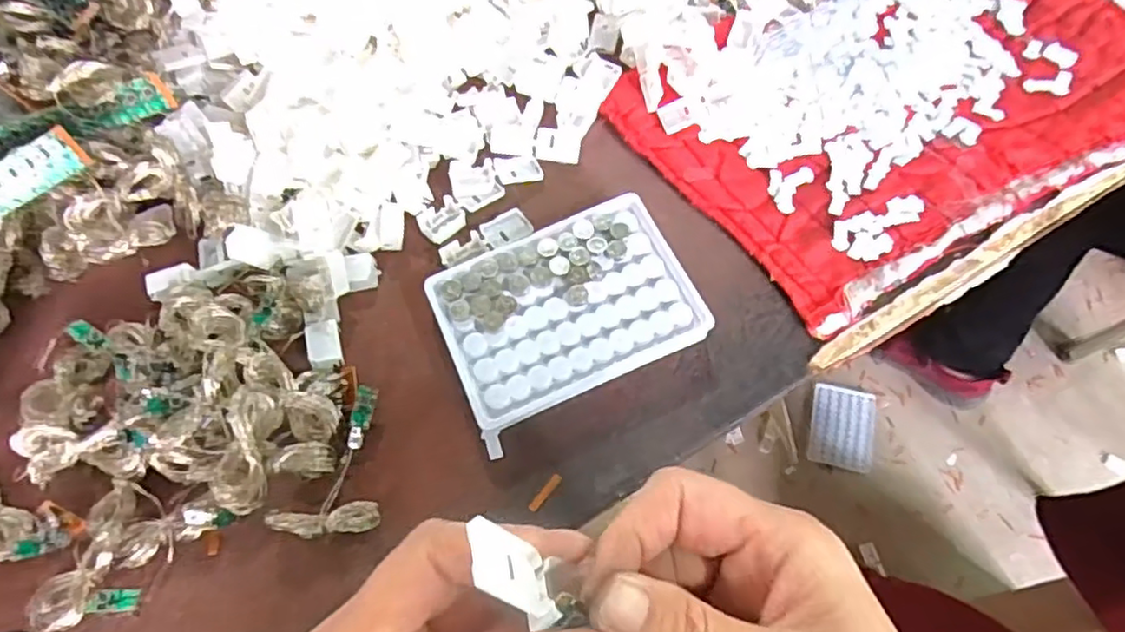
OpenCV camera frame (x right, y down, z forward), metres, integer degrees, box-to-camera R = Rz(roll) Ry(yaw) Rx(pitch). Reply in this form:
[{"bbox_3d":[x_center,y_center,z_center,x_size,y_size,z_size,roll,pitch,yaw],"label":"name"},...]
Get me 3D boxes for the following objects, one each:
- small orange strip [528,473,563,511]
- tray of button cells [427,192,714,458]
[{"bbox_3d":[-0.009,0.089,0.333,0.005,0.004,0.022,36,74,18],"label":"small orange strip"},{"bbox_3d":[0.001,-0.005,0.360,0.132,0.018,0.096,-25,67,-7],"label":"tray of button cells"}]

